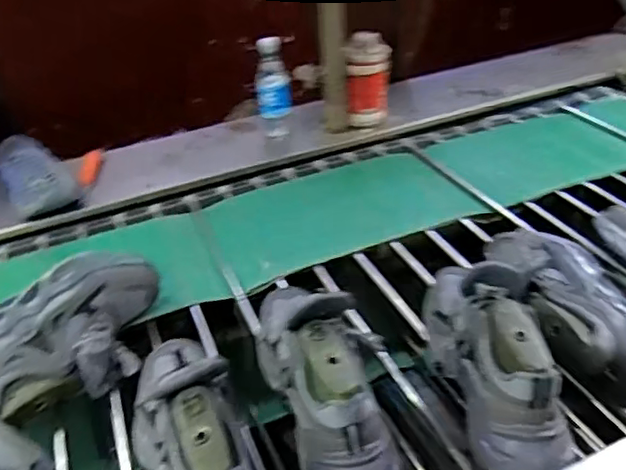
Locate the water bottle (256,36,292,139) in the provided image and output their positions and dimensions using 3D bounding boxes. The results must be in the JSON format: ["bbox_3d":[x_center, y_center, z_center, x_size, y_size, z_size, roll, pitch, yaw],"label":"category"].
[{"bbox_3d":[-0.084,-0.306,1.321,0.066,0.203,0.065,-5,35,1],"label":"water bottle"}]

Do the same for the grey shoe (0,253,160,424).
[{"bbox_3d":[-0.334,0.134,0.826,0.303,0.100,0.158,-24,39,-26],"label":"grey shoe"}]

